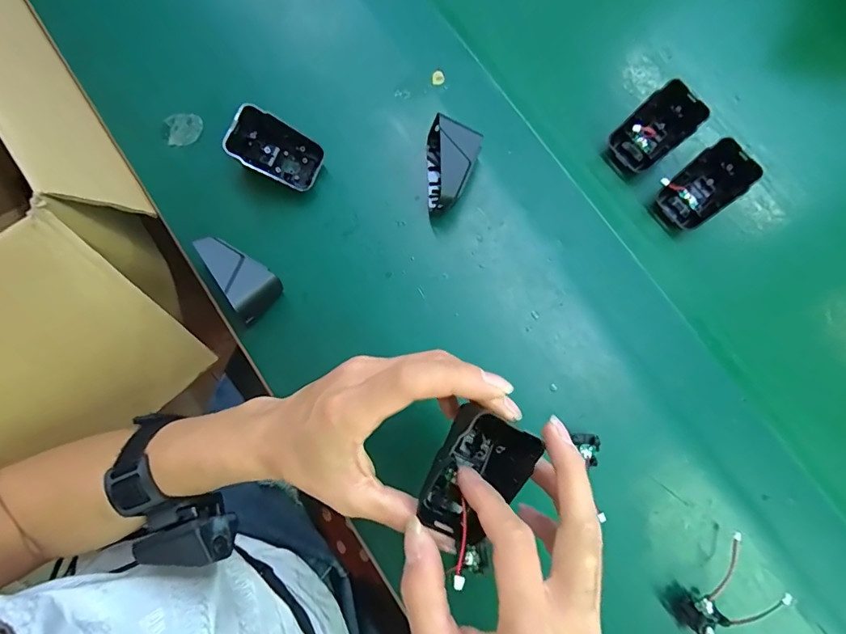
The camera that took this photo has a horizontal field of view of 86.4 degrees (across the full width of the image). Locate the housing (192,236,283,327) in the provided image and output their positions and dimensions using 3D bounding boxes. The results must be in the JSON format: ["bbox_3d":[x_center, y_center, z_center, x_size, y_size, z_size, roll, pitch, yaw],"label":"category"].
[{"bbox_3d":[-0.143,-0.030,0.342,0.064,0.048,0.042,40,84,8],"label":"housing"}]

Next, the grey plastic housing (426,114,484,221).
[{"bbox_3d":[0.022,-0.117,0.351,0.039,0.047,0.069,4,84,1],"label":"grey plastic housing"}]

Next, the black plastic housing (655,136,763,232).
[{"bbox_3d":[0.222,-0.101,0.358,0.061,0.036,0.047,-37,81,-4],"label":"black plastic housing"}]

